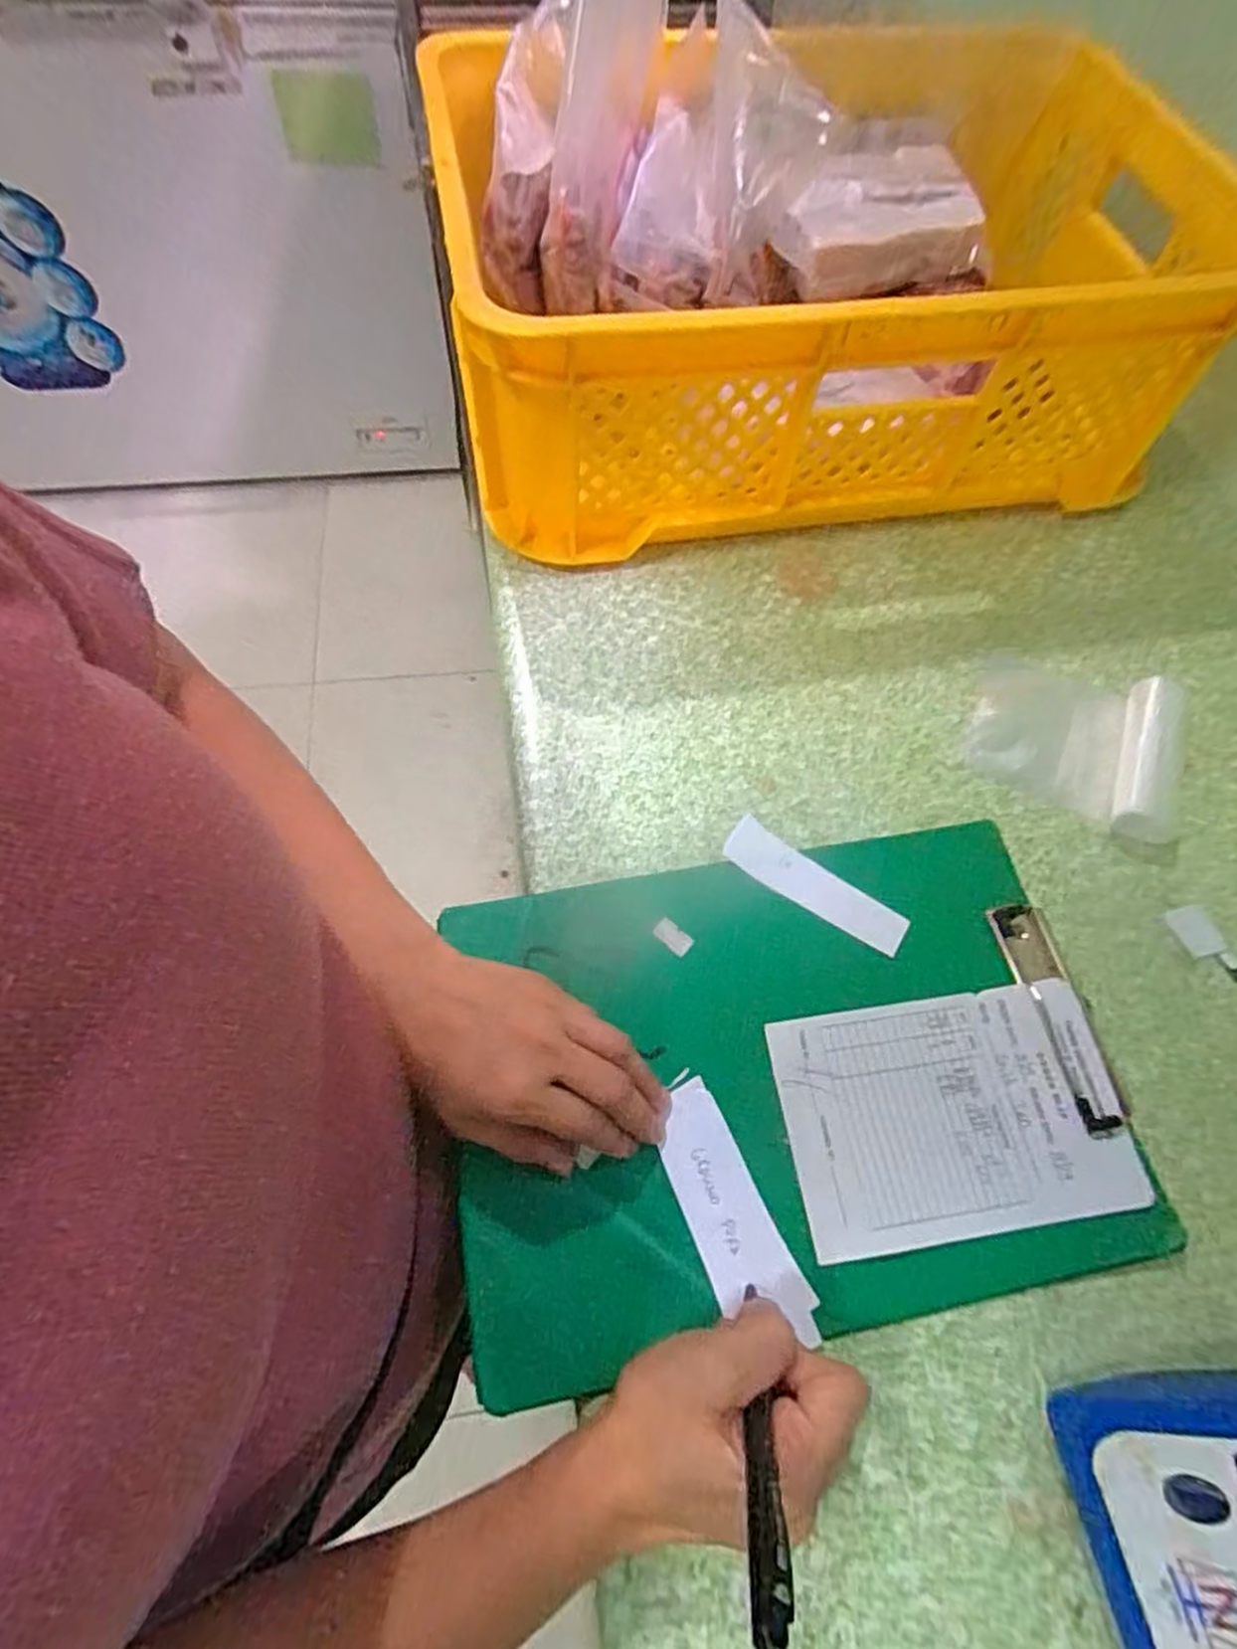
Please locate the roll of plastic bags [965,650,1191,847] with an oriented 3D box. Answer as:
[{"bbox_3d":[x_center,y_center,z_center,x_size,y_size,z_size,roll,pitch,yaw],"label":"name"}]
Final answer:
[{"bbox_3d":[0.292,-0.059,0.458,0.125,0.034,0.106,23,64,8],"label":"roll of plastic bags"}]

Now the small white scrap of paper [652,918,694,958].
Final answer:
[{"bbox_3d":[0.029,0.060,0.394,0.021,0.004,0.012,37,67,15],"label":"small white scrap of paper"}]

